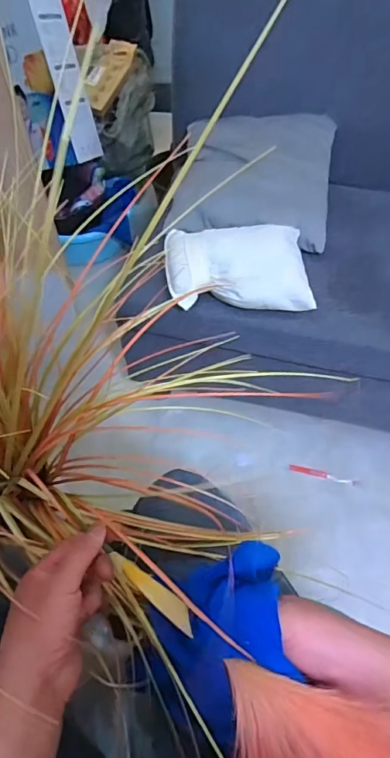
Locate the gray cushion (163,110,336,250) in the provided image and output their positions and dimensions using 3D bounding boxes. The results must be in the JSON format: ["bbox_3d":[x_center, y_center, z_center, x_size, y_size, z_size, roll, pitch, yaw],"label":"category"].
[{"bbox_3d":[0.132,-0.463,1.004,0.325,0.137,0.299,8,57,5],"label":"gray cushion"}]

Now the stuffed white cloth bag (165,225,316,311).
[{"bbox_3d":[0.080,-0.219,0.887,0.263,0.054,0.183,-2,58,-2],"label":"stuffed white cloth bag"}]

